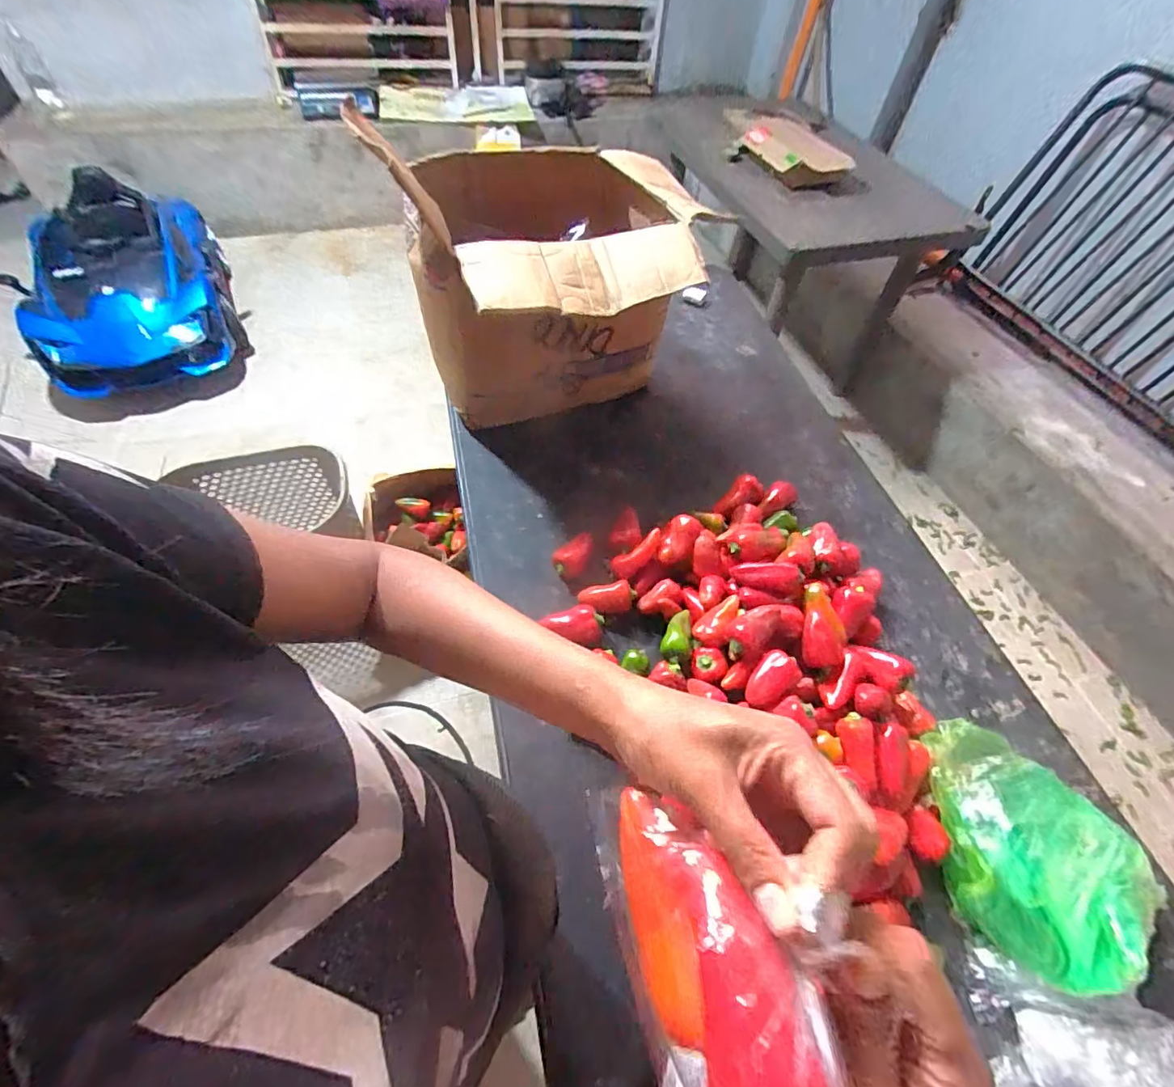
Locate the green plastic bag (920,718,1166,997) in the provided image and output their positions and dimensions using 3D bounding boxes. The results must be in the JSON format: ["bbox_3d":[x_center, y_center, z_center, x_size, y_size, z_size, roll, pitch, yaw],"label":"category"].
[{"bbox_3d":[0.489,0.327,0.558,0.159,0.105,0.249,3,55,-2],"label":"green plastic bag"}]

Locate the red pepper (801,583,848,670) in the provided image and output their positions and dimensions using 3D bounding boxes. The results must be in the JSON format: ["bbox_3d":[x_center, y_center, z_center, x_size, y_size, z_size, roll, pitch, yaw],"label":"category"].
[{"bbox_3d":[0.309,0.105,0.674,0.050,0.035,0.111,7,55,1],"label":"red pepper"}]

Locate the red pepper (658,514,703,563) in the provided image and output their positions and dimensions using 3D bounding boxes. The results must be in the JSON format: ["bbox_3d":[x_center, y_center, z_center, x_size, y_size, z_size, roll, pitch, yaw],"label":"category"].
[{"bbox_3d":[0.143,-0.003,0.775,0.047,0.046,0.078,19,83,18],"label":"red pepper"}]

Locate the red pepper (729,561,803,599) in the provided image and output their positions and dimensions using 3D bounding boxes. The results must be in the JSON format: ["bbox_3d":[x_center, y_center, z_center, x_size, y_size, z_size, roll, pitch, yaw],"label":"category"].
[{"bbox_3d":[0.249,0.048,0.710,0.091,0.034,0.039,8,53,21],"label":"red pepper"}]

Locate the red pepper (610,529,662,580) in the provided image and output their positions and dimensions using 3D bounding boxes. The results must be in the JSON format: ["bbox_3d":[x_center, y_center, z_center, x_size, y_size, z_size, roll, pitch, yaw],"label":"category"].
[{"bbox_3d":[0.076,0.017,0.762,0.092,0.025,0.033,-42,61,13],"label":"red pepper"}]

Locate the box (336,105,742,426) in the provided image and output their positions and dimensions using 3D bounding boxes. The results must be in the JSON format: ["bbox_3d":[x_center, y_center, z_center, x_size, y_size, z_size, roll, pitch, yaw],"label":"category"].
[{"bbox_3d":[-0.062,-0.429,0.909,0.431,0.310,0.398,-3,56,-6],"label":"box"}]

